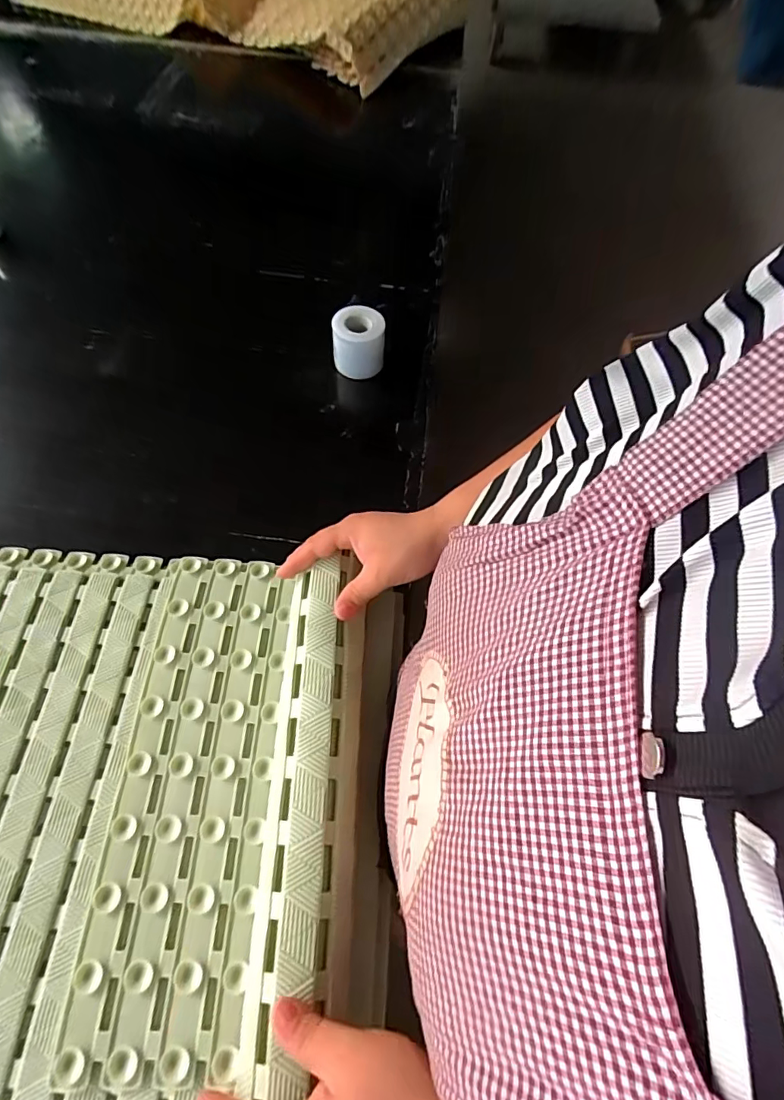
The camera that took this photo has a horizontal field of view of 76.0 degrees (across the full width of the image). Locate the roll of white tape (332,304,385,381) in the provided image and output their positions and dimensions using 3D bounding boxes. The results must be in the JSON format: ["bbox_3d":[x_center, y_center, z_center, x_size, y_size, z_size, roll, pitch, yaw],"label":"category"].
[{"bbox_3d":[-0.044,-0.280,0.677,0.069,0.064,0.063,4,63,0],"label":"roll of white tape"}]

